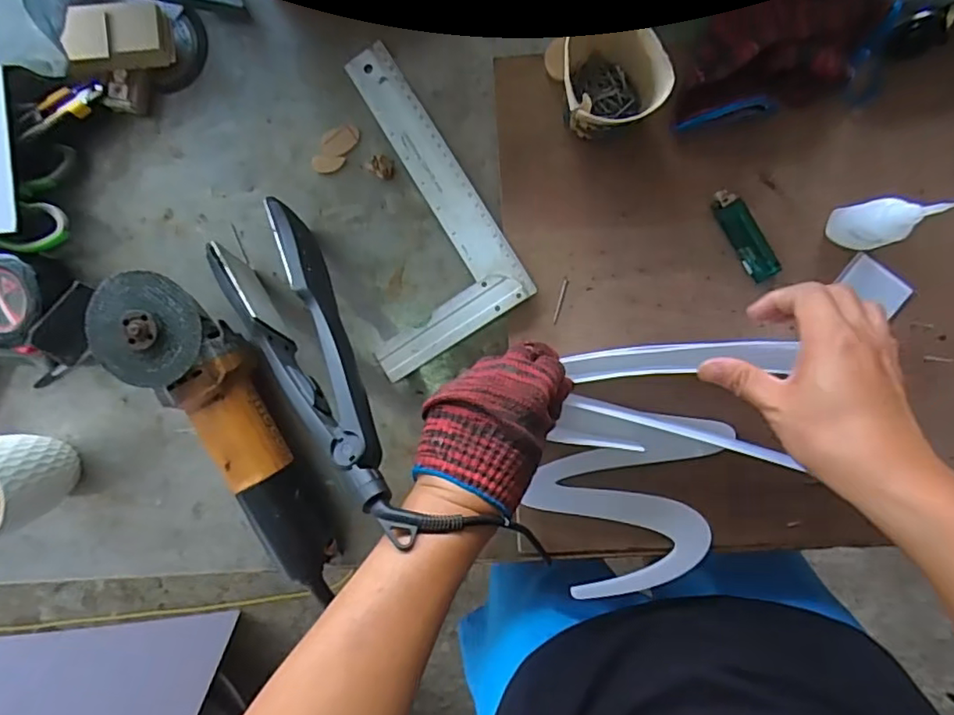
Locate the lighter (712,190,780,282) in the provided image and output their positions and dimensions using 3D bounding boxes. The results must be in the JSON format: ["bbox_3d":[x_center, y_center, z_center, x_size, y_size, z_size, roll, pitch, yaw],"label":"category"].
[{"bbox_3d":[0.219,-0.100,0.488,0.025,0.013,0.079,-32,93,5],"label":"lighter"}]

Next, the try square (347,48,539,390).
[{"bbox_3d":[-0.076,-0.125,0.511,0.145,0.015,0.254,-32,94,5],"label":"try square"}]

